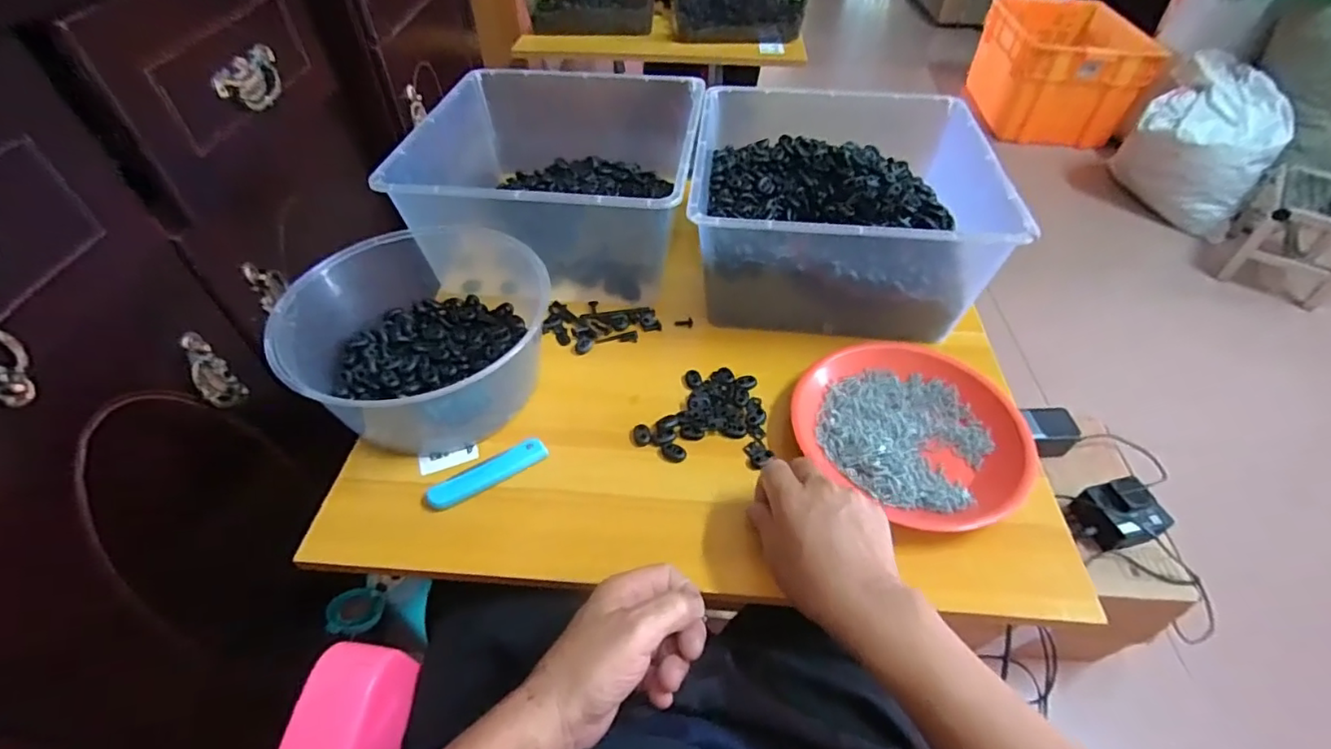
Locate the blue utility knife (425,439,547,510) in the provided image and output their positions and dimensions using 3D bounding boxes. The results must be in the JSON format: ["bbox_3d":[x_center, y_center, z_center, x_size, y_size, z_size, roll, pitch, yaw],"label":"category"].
[{"bbox_3d":[-0.148,0.083,0.491,0.100,0.014,0.020,-23,51,-20],"label":"blue utility knife"}]

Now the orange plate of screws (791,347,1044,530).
[{"bbox_3d":[0.214,0.044,0.505,0.190,0.028,0.162,33,55,27],"label":"orange plate of screws"}]

